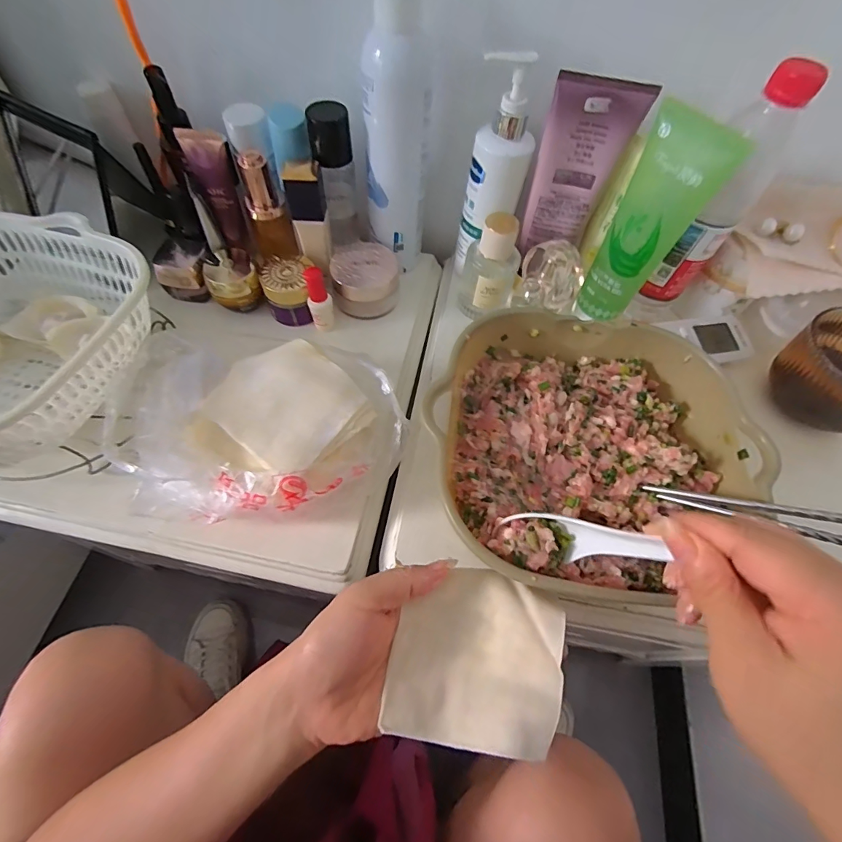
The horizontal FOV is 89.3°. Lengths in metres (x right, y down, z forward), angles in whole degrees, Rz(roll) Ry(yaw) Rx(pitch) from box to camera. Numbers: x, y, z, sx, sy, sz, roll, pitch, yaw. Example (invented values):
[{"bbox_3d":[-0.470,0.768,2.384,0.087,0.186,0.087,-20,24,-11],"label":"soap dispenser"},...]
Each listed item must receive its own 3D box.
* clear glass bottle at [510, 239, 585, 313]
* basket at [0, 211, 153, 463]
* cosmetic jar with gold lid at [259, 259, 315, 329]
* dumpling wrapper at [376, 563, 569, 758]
[{"bbox_3d":[0.126,-0.138,0.413,0.058,0.057,0.039,21,61,8],"label":"clear glass bottle"},{"bbox_3d":[-0.329,-0.063,0.331,0.220,0.087,0.210,2,60,-3],"label":"basket"},{"bbox_3d":[-0.133,-0.132,0.428,0.047,0.045,0.055,-1,60,-5],"label":"cosmetic jar with gold lid"},{"bbox_3d":[0.031,0.129,0.237,0.089,0.019,0.086,8,60,1],"label":"dumpling wrapper"}]

